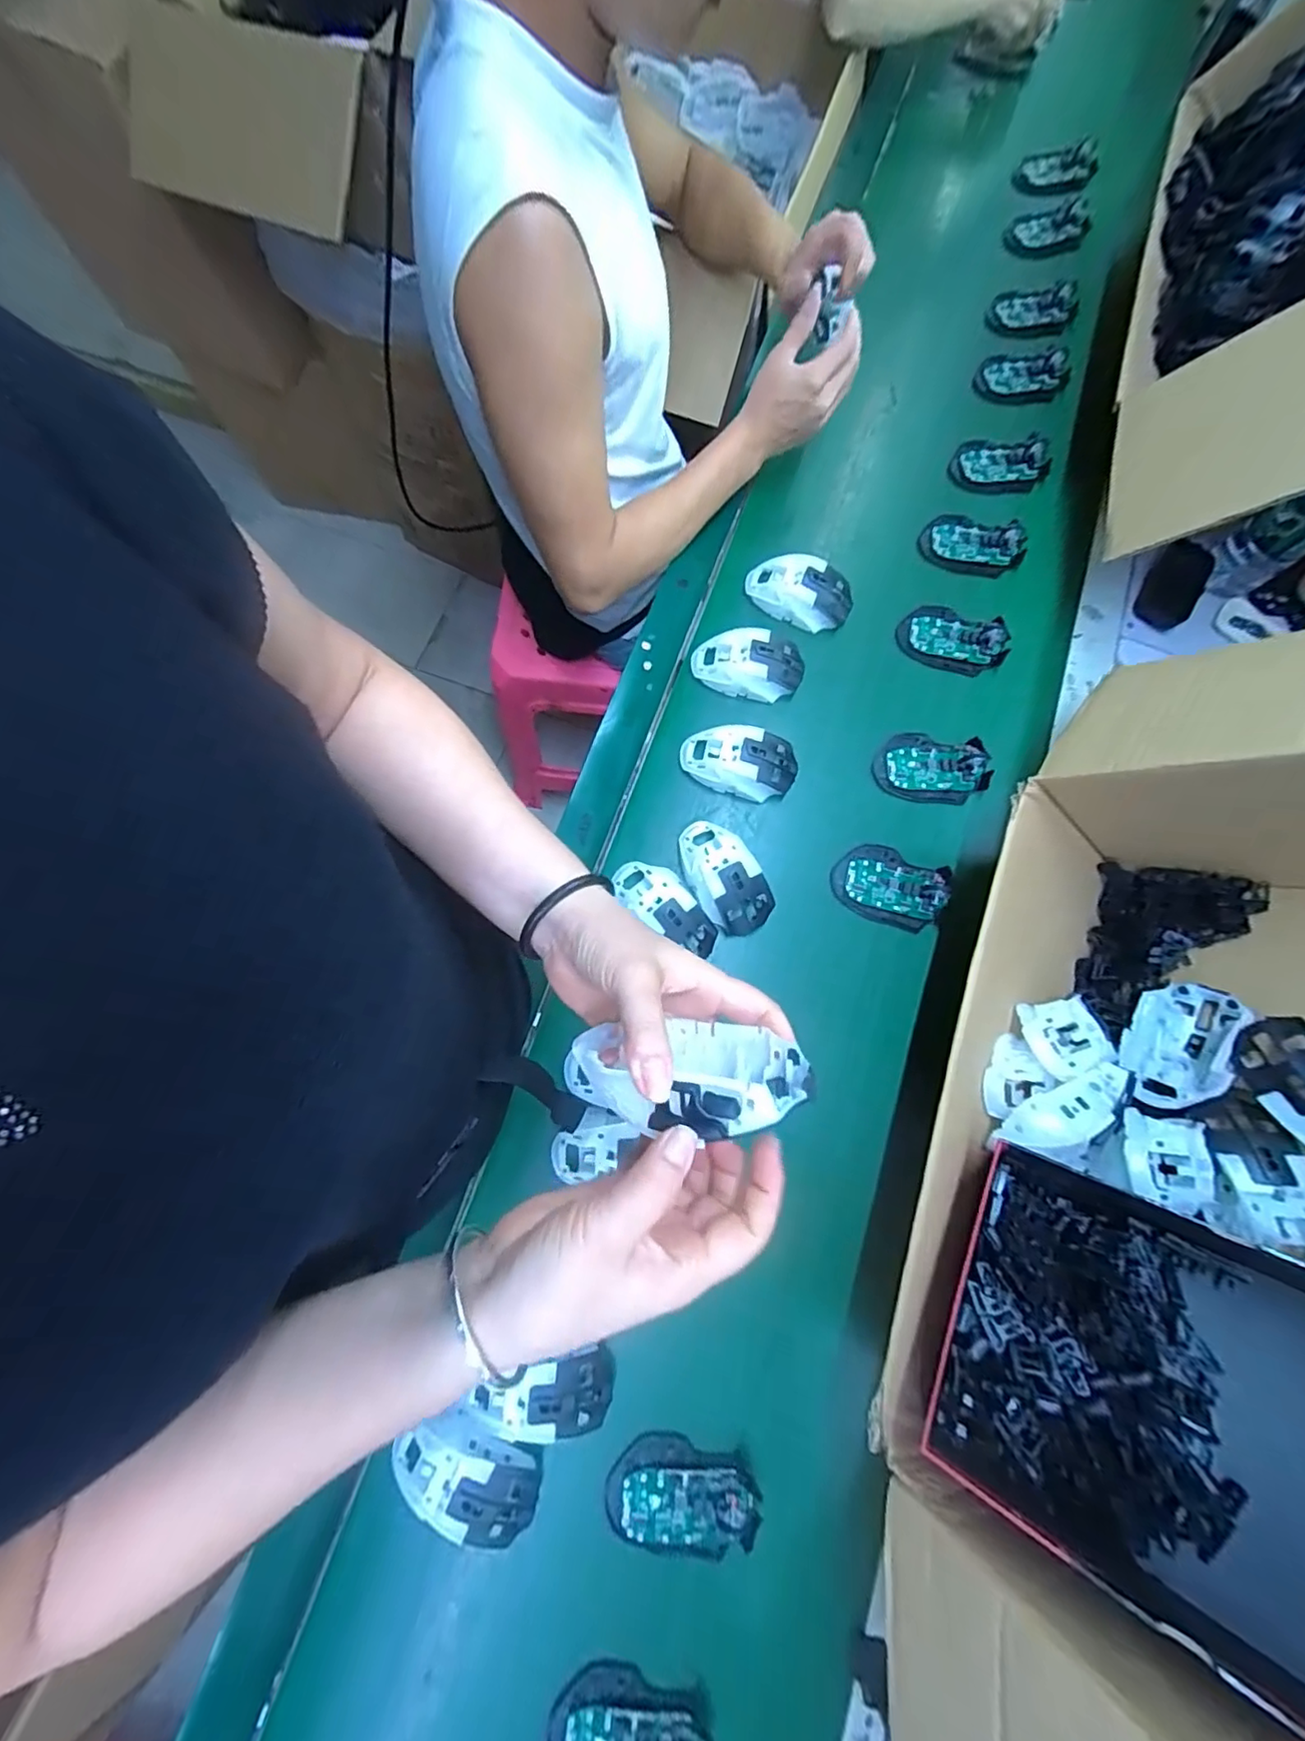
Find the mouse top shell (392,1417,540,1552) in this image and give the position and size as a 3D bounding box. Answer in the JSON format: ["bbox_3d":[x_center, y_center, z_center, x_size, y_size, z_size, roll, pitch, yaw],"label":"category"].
[{"bbox_3d":[-0.139,0.460,0.441,0.109,0.041,0.060,27,77,6],"label":"mouse top shell"}]

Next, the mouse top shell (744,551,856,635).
[{"bbox_3d":[0.159,-0.303,0.630,0.112,0.031,0.062,14,76,2],"label":"mouse top shell"}]

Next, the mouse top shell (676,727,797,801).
[{"bbox_3d":[0.087,-0.111,0.585,0.114,0.036,0.062,15,76,3],"label":"mouse top shell"}]

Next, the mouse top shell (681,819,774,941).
[{"bbox_3d":[0.066,0.006,0.556,0.067,0.039,0.115,-33,78,-9],"label":"mouse top shell"}]

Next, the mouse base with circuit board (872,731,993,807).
[{"bbox_3d":[0.289,-0.107,0.598,0.115,0.011,0.073,10,75,1],"label":"mouse base with circuit board"}]

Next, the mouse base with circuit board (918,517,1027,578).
[{"bbox_3d":[0.366,-0.372,0.663,0.113,0.018,0.065,16,76,3],"label":"mouse base with circuit board"}]

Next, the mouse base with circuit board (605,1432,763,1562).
[{"bbox_3d":[0.024,0.489,0.453,0.116,0.030,0.068,12,76,2],"label":"mouse base with circuit board"}]

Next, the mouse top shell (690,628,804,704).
[{"bbox_3d":[0.100,-0.215,0.610,0.113,0.039,0.065,5,75,0],"label":"mouse top shell"}]

